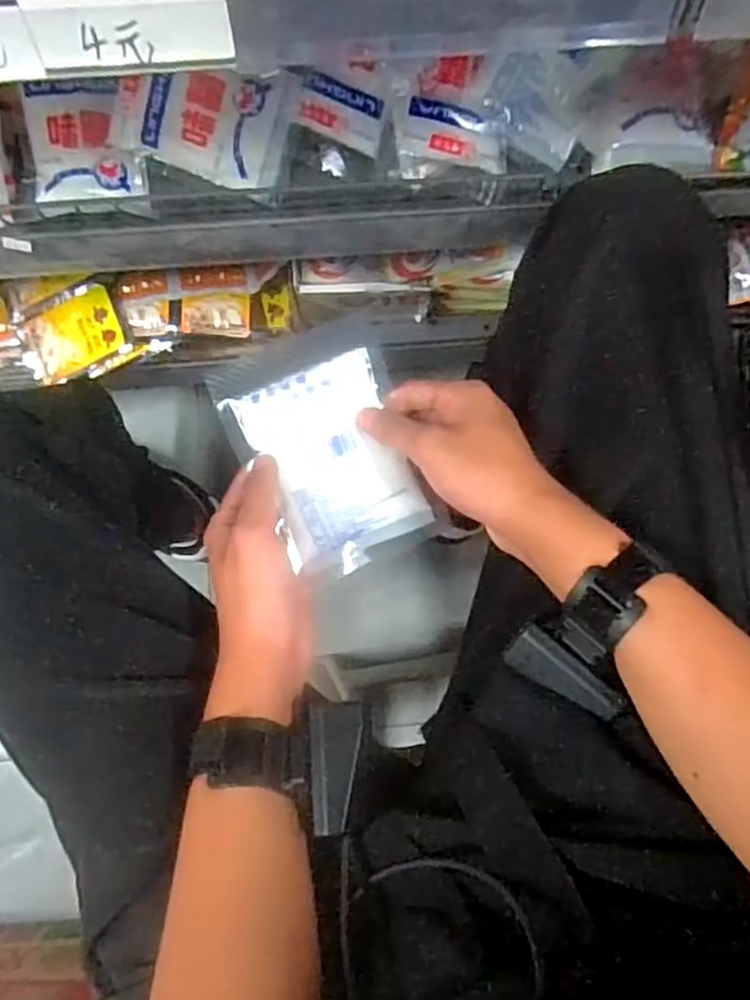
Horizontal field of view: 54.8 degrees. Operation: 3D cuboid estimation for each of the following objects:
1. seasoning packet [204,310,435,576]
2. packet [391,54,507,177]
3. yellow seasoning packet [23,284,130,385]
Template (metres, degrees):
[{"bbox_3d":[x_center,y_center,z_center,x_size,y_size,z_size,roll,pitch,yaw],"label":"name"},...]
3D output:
[{"bbox_3d":[-0.030,-0.033,0.481,0.108,0.026,0.149,-22,88,-2],"label":"seasoning packet"},{"bbox_3d":[0.057,-0.290,0.550,0.084,0.020,0.078,-1,122,2],"label":"packet"},{"bbox_3d":[-0.320,-0.173,0.772,0.113,0.016,0.078,-21,91,13],"label":"yellow seasoning packet"}]

